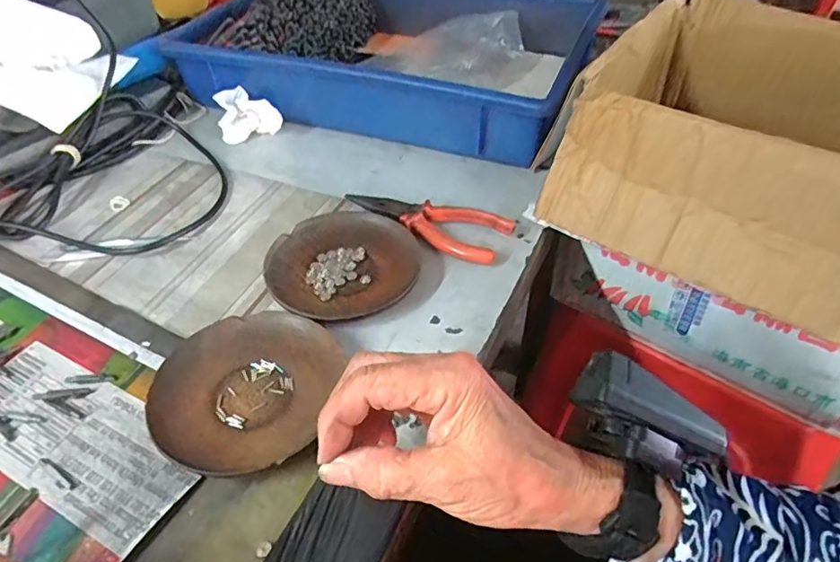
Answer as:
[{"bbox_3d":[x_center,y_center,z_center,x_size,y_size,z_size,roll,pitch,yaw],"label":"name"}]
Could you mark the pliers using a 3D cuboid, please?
[{"bbox_3d":[0.003,-0.051,0.465,0.145,0.018,0.049,21,48,22],"label":"pliers"}]

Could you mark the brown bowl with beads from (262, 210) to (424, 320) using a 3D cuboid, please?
[{"bbox_3d":[-0.058,-0.011,0.423,0.112,0.018,0.113,-1,44,1],"label":"brown bowl with beads"}]

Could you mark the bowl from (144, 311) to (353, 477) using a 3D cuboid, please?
[{"bbox_3d":[-0.106,0.067,0.339,0.102,0.018,0.110,-1,44,1],"label":"bowl"}]

